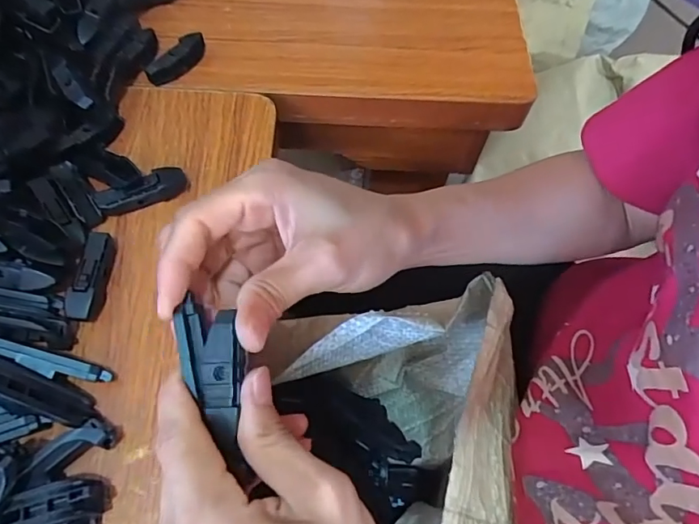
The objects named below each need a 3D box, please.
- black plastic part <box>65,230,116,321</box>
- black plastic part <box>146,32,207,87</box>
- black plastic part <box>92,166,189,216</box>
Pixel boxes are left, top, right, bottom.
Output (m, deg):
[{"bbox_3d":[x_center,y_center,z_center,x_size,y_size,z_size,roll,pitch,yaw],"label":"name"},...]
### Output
[{"bbox_3d":[-0.149,0.009,0.286,0.019,0.014,0.052,1,62,-3],"label":"black plastic part"},{"bbox_3d":[-0.129,-0.153,0.373,0.016,0.016,0.051,34,66,14],"label":"black plastic part"},{"bbox_3d":[-0.132,-0.045,0.312,0.054,0.018,0.015,-20,66,-14],"label":"black plastic part"}]

